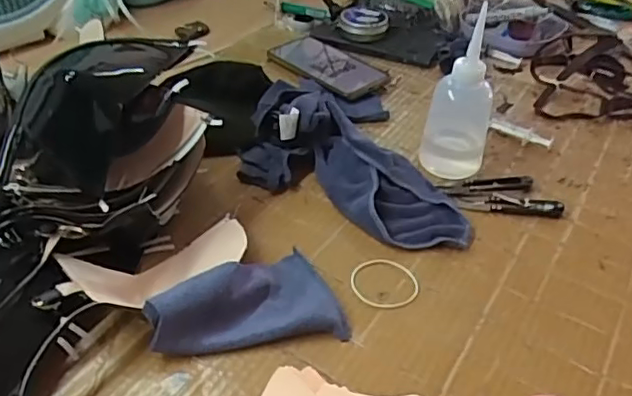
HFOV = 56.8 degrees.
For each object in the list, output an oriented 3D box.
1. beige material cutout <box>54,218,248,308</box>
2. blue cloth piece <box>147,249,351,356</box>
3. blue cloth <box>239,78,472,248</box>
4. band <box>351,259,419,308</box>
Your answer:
[{"bbox_3d":[-0.122,0.053,0.464,0.144,0.042,0.056,-17,43,-22],"label":"beige material cutout"},{"bbox_3d":[-0.053,0.071,0.456,0.138,0.040,0.085,-5,40,-9],"label":"blue cloth piece"},{"bbox_3d":[0.041,-0.040,0.572,0.240,0.060,0.122,22,44,22],"label":"blue cloth"},{"bbox_3d":[0.057,0.071,0.492,0.055,0.004,0.054,-1,40,1],"label":"band"}]

